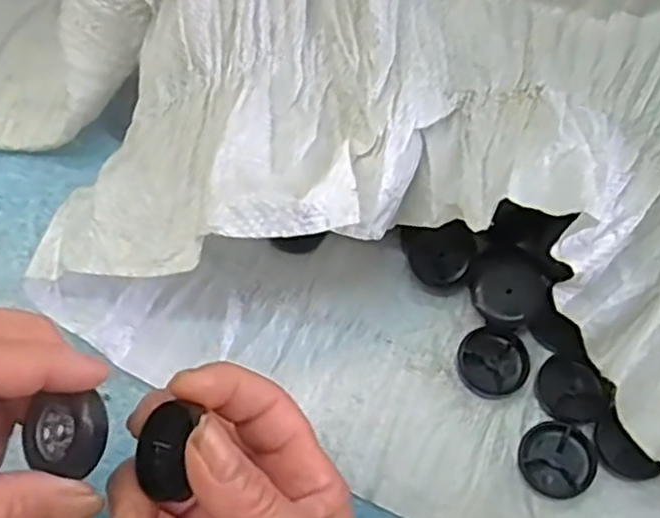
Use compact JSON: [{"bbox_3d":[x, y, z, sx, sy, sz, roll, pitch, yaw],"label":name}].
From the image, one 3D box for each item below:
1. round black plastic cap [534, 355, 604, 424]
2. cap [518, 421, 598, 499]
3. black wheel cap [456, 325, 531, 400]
[{"bbox_3d":[0.109,0.061,0.335,0.031,0.009,0.028,26,70,8],"label":"round black plastic cap"},{"bbox_3d":[0.100,0.088,0.323,0.032,0.010,0.031,1,69,-2],"label":"cap"},{"bbox_3d":[0.075,0.048,0.338,0.032,0.009,0.031,1,69,-2],"label":"black wheel cap"}]

